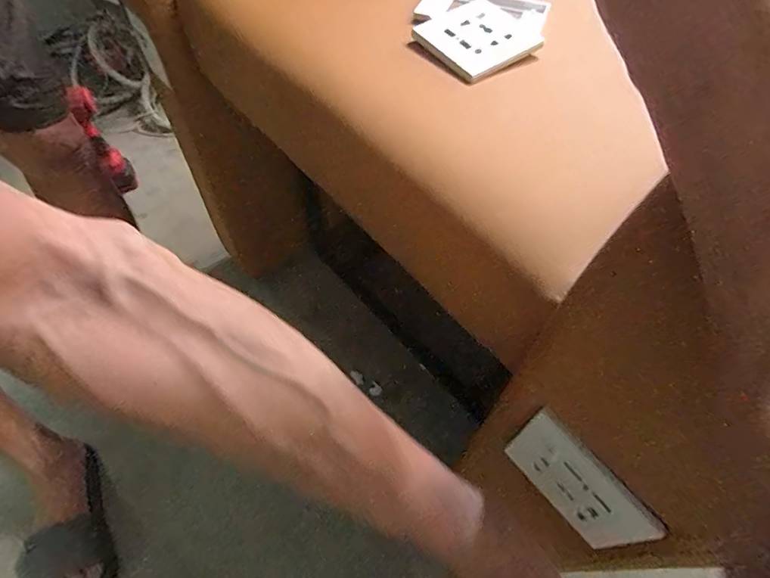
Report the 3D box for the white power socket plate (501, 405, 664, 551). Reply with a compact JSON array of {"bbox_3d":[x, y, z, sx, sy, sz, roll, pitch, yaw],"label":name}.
[{"bbox_3d":[0.121,0.125,0.285,0.011,0.082,0.084,-32,65,-19],"label":"white power socket plate"}]

